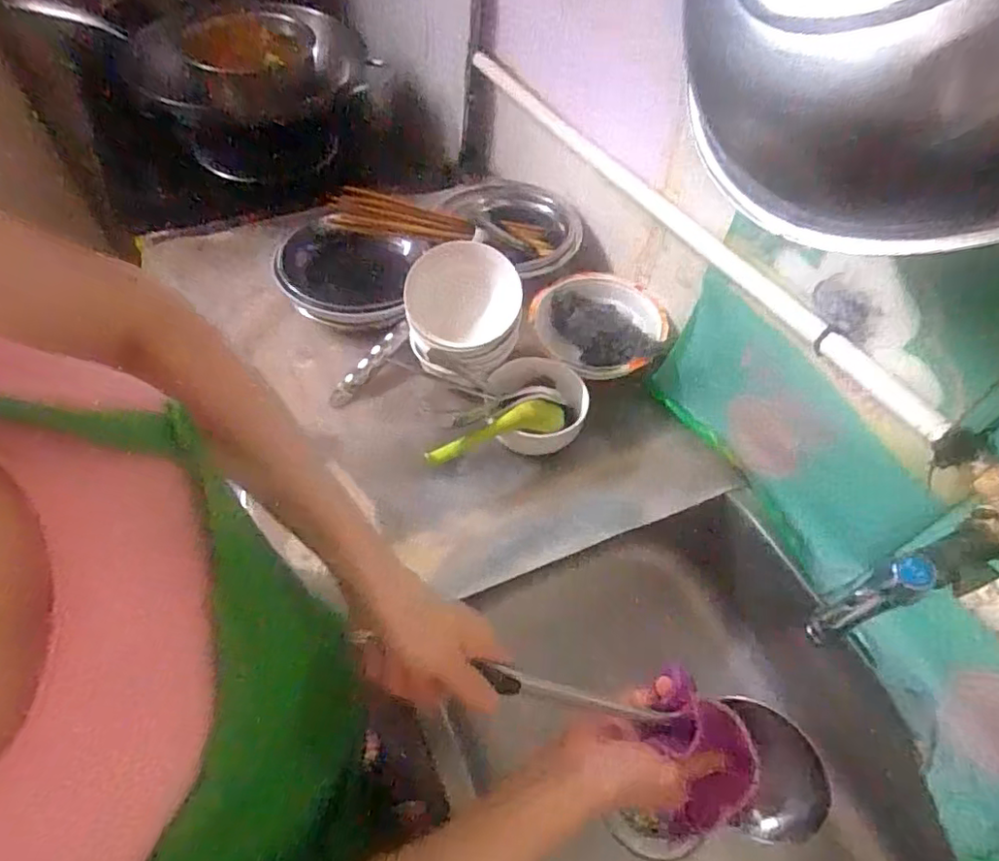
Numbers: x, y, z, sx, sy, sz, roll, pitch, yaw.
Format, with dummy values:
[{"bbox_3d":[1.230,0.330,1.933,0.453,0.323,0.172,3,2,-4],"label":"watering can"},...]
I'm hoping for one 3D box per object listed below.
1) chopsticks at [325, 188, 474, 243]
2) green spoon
[{"bbox_3d":[-0.118,-0.253,0.716,0.180,0.012,0.051,14,99,9],"label":"chopsticks"},{"bbox_3d":[-0.003,0.000,0.578,0.140,0.014,0.033,-17,56,-15],"label":"green spoon"}]

